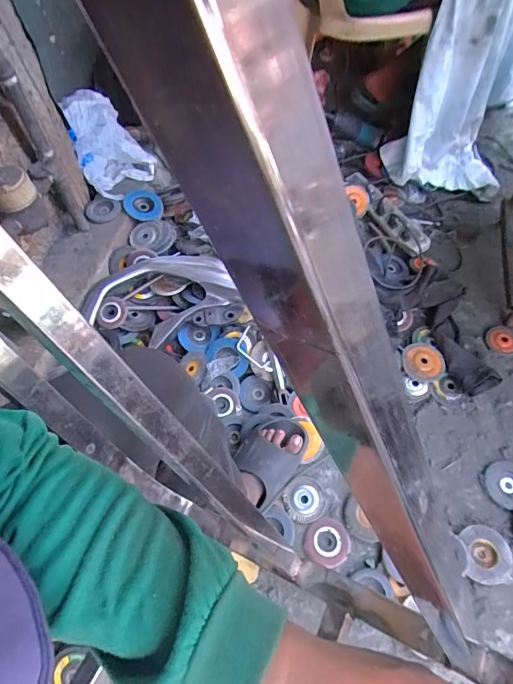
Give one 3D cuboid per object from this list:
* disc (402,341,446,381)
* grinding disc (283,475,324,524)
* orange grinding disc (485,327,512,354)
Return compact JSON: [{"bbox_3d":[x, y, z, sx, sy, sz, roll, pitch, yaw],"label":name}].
[{"bbox_3d":[0.388,0.046,0.973,0.088,0.016,0.094,-2,59,3],"label":"disc"},{"bbox_3d":[0.096,0.320,0.848,0.080,0.013,0.083,-2,59,3],"label":"grinding disc"},{"bbox_3d":[0.588,-0.006,1.000,0.071,0.011,0.069,-2,59,3],"label":"orange grinding disc"}]

